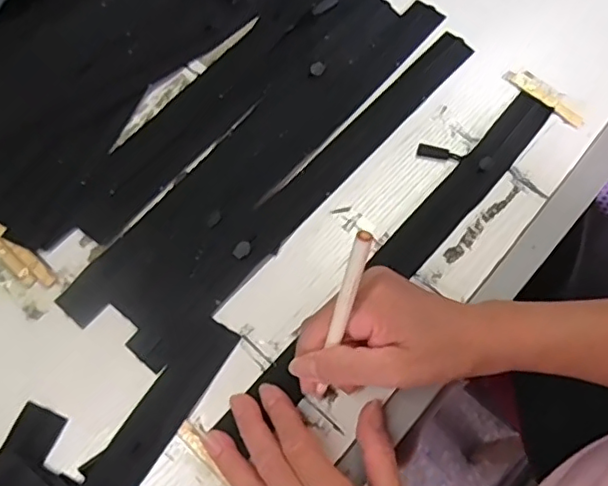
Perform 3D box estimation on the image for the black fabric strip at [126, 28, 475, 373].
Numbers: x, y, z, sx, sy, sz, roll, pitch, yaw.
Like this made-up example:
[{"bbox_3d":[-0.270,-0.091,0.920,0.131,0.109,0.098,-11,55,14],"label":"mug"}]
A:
[{"bbox_3d":[0.008,-0.046,0.445,0.033,0.012,0.352,41,74,10],"label":"black fabric strip"}]

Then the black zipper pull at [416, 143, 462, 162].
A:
[{"bbox_3d":[0.104,-0.069,0.453,0.034,0.004,0.010,9,69,4],"label":"black zipper pull"}]

